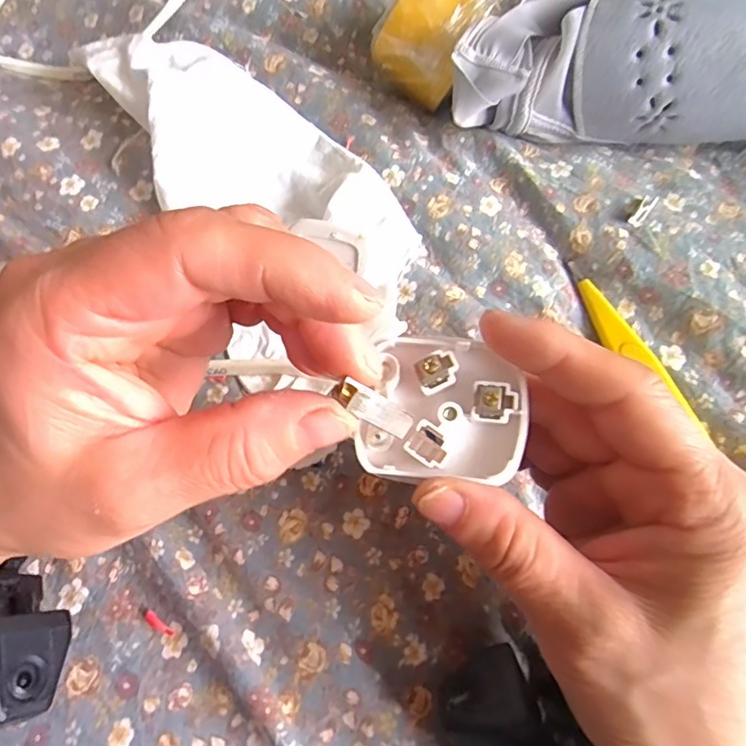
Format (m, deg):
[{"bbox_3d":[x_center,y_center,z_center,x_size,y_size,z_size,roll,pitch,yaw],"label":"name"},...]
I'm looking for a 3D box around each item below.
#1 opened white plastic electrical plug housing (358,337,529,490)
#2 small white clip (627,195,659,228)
[{"bbox_3d":[0.022,0.012,0.165,0.047,0.018,0.043,6,82,9],"label":"opened white plastic electrical plug housing"},{"bbox_3d":[0.137,-0.082,0.268,0.007,0.005,0.020,36,72,11],"label":"small white clip"}]

